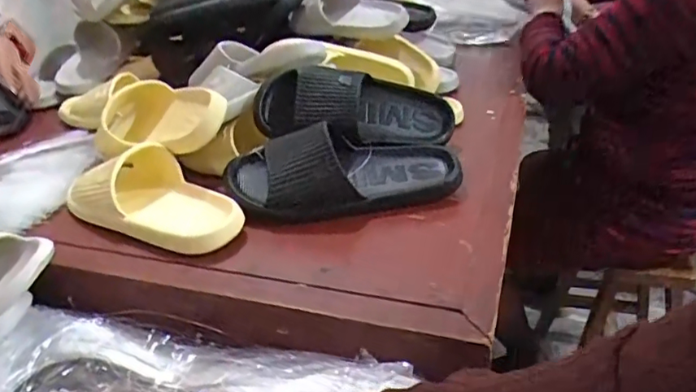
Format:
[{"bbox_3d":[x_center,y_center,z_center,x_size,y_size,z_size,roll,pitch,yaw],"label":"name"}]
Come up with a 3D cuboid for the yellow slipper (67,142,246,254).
[{"bbox_3d":[-0.227,-0.003,0.625,0.221,0.067,0.098,20,36,35],"label":"yellow slipper"}]

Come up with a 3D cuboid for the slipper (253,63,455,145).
[{"bbox_3d":[0.013,-0.125,0.749,0.262,0.091,0.102,4,26,-16],"label":"slipper"}]

